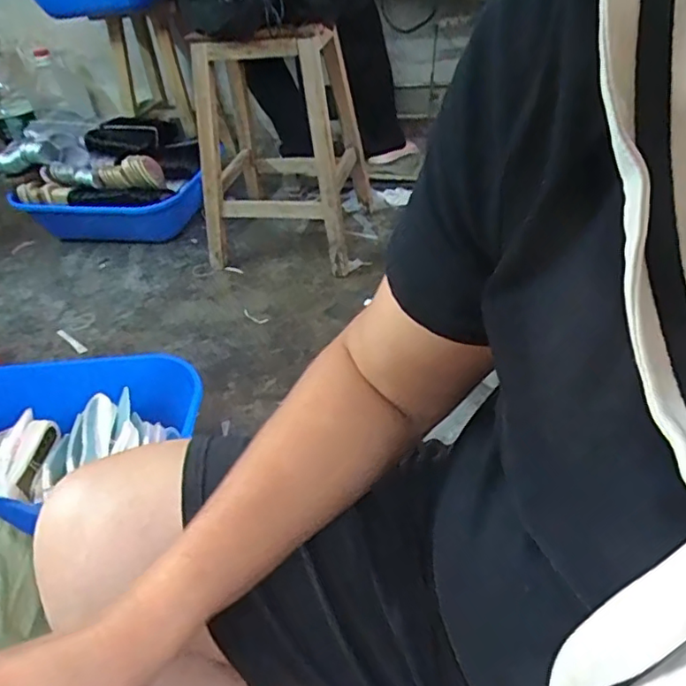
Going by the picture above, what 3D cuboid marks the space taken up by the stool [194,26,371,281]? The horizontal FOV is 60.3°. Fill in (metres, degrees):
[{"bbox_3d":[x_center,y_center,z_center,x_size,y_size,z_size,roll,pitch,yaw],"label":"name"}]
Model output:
[{"bbox_3d":[-0.176,-0.550,1.616,0.397,0.600,0.414,3,39,13],"label":"stool"}]

